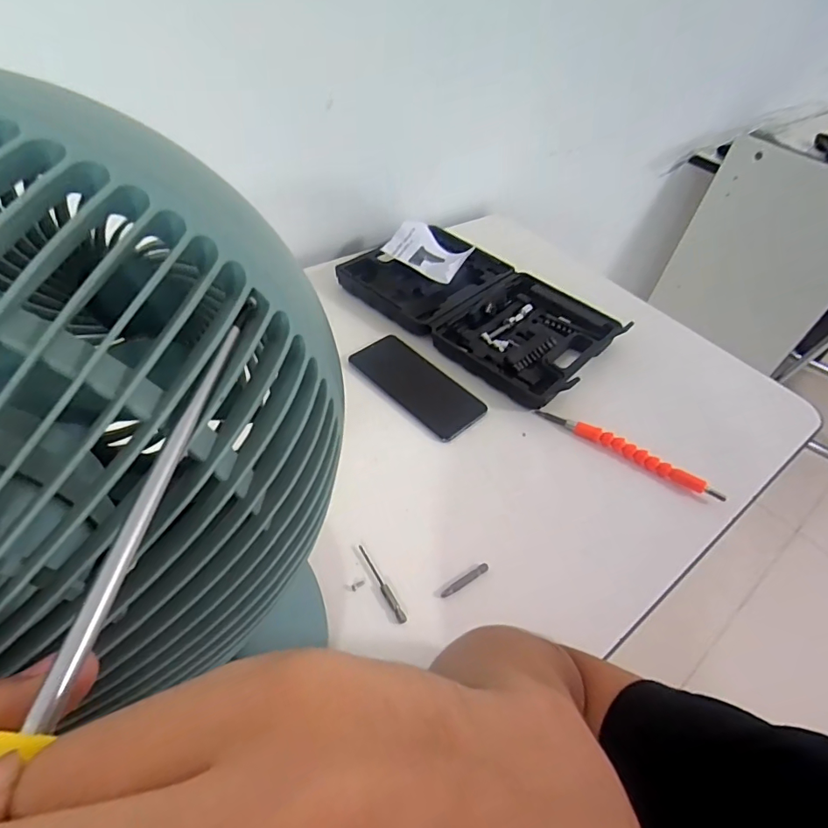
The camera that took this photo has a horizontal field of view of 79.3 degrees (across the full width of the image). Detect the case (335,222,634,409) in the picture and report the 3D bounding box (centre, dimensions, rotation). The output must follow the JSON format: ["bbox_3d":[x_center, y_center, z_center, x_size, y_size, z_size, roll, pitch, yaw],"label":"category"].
[{"bbox_3d":[0.089,-0.152,0.666,0.332,0.036,0.210,36,52,23],"label":"case"}]

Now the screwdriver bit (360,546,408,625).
[{"bbox_3d":[-0.027,0.141,0.419,0.007,0.006,0.075,-19,53,-25],"label":"screwdriver bit"}]

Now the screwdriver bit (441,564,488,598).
[{"bbox_3d":[0.045,0.142,0.428,0.050,0.008,0.007,-25,56,-28],"label":"screwdriver bit"}]

